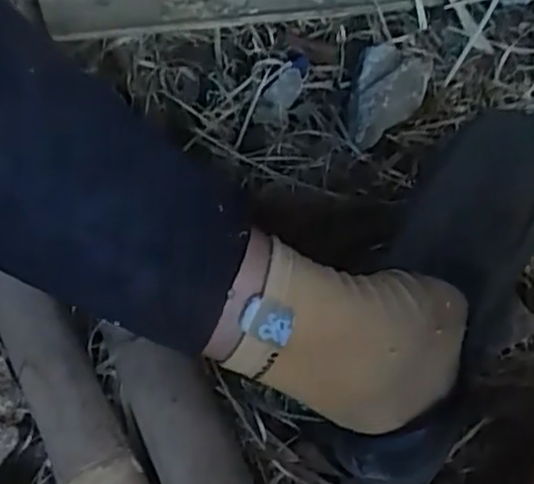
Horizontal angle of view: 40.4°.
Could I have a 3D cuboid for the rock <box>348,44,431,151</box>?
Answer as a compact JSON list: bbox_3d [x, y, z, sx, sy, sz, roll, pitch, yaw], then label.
[{"bbox_3d":[0.101,-0.125,0.610,0.060,0.028,0.110,18,62,4],"label":"rock"}]

